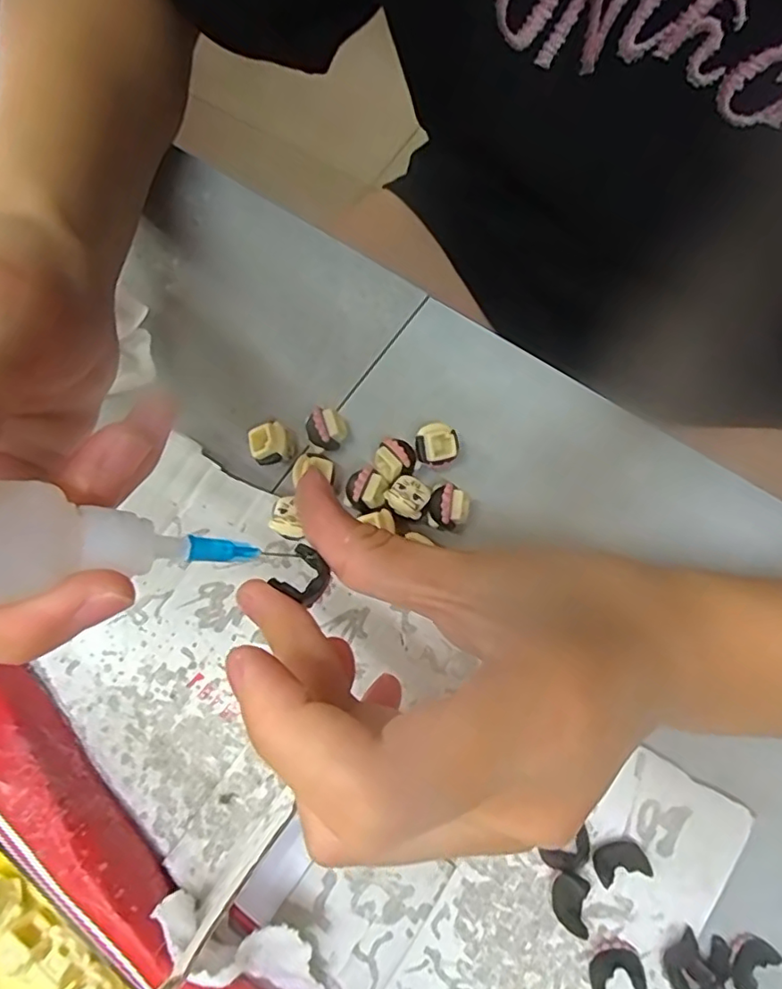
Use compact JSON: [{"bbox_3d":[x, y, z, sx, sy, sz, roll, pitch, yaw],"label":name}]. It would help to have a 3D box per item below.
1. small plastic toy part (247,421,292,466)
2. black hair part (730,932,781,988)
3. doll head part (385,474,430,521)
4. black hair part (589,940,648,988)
[{"bbox_3d":[-0.045,-0.018,0.226,0.015,0.013,0.015,-16,72,-6],"label":"small plastic toy part"},{"bbox_3d":[0.107,0.139,0.175,0.014,0.004,0.016,38,75,12],"label":"black hair part"},{"bbox_3d":[0.006,0.002,0.218,0.015,0.014,0.014,33,74,10],"label":"doll head part"},{"bbox_3d":[0.066,0.139,0.175,0.016,0.007,0.015,0,71,0],"label":"black hair part"}]

